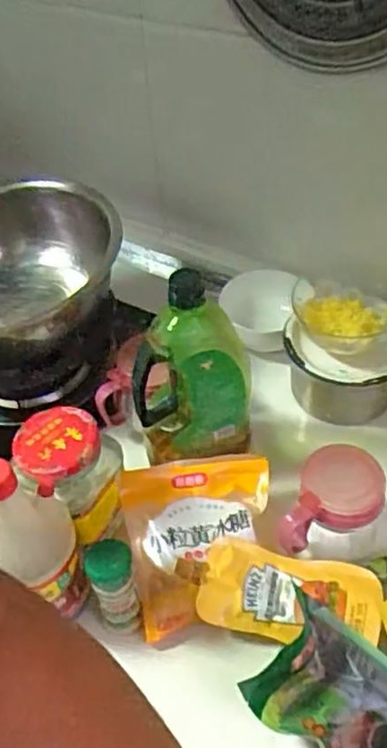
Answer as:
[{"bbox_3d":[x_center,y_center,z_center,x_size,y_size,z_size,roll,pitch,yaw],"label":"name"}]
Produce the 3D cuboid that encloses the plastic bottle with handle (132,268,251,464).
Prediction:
[{"bbox_3d":[-0.001,0.005,0.670,0.120,0.232,0.068,-8,46,-2],"label":"plastic bottle with handle"}]

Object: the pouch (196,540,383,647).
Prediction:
[{"bbox_3d":[0.091,0.205,0.618,0.165,0.022,0.078,7,61,5],"label":"pouch"}]

